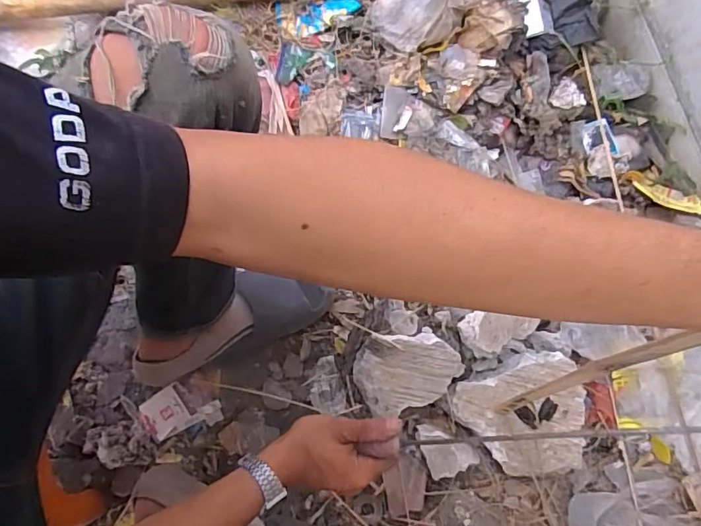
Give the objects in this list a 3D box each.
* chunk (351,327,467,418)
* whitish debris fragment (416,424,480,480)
[{"bbox_3d":[0.091,0.170,0.790,0.166,0.059,0.116,-10,76,-9],"label":"chunk"},{"bbox_3d":[0.154,0.290,0.790,0.086,0.039,0.080,-13,77,-10],"label":"whitish debris fragment"}]

